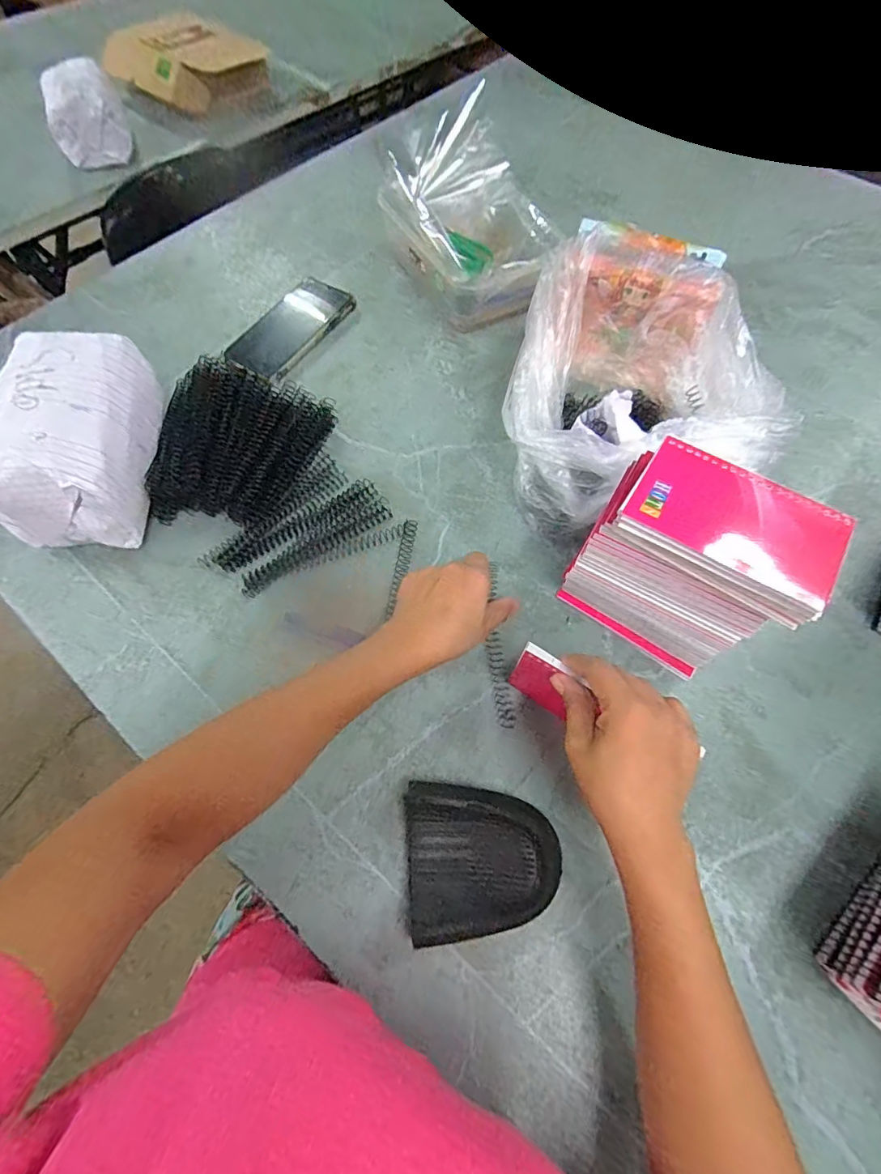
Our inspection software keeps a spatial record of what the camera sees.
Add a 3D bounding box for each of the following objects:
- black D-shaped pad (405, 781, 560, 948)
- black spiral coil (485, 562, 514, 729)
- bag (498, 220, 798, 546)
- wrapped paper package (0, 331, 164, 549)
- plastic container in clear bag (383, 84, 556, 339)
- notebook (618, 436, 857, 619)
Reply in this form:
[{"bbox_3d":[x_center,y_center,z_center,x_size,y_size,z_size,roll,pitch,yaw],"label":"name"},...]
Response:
[{"bbox_3d":[0.029,0.192,0.349,0.104,0.019,0.094,-3,63,-1],"label":"black D-shaped pad"},{"bbox_3d":[0.049,0.045,0.429,0.018,0.011,0.151,-2,65,0],"label":"black spiral coil"},{"bbox_3d":[0.173,-0.203,0.480,0.229,0.126,0.276,-8,63,-3],"label":"bag"},{"bbox_3d":[-0.323,-0.128,0.450,0.114,0.116,0.164,0,65,0],"label":"wrapped paper package"},{"bbox_3d":[0.043,-0.435,0.594,0.167,0.120,0.222,-23,65,-10],"label":"plastic container in clear bag"},{"bbox_3d":[0.192,-0.044,0.319,0.129,0.007,0.083,31,69,13],"label":"notebook"}]

